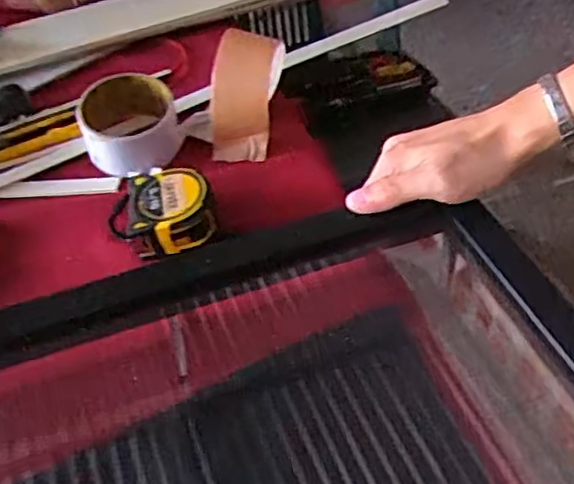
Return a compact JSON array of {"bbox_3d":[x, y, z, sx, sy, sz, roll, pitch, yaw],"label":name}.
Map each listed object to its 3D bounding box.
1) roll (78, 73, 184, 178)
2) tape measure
[{"bbox_3d":[-0.137,-0.103,0.579,0.080,0.050,0.081,-1,52,2],"label":"roll"},{"bbox_3d":[-0.099,-0.021,0.513,0.081,0.037,0.068,-11,46,-6],"label":"tape measure"}]

